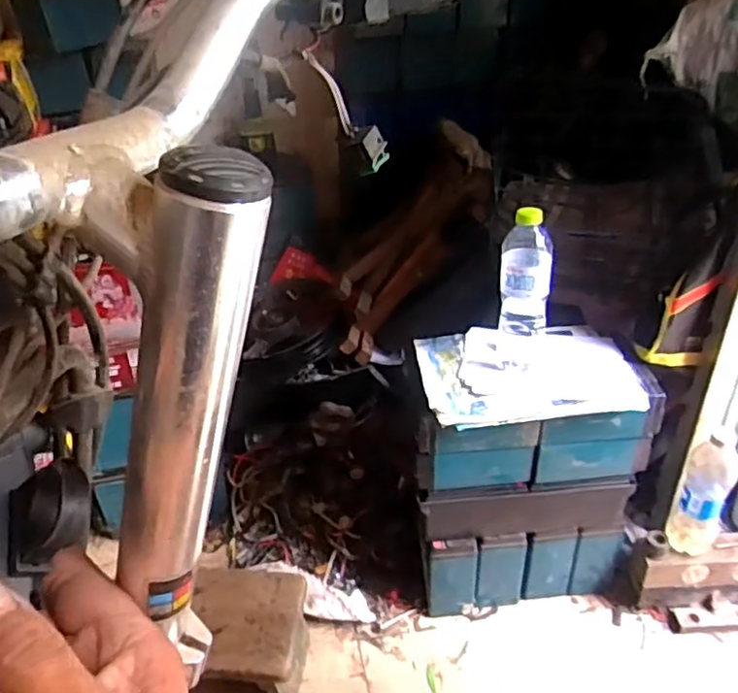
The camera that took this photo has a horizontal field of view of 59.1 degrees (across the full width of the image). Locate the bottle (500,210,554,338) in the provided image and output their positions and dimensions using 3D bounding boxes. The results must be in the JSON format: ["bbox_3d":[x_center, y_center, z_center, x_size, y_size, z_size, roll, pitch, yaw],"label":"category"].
[{"bbox_3d":[0.206,-0.092,0.854,0.066,0.173,0.054,3,34,9],"label":"bottle"}]

